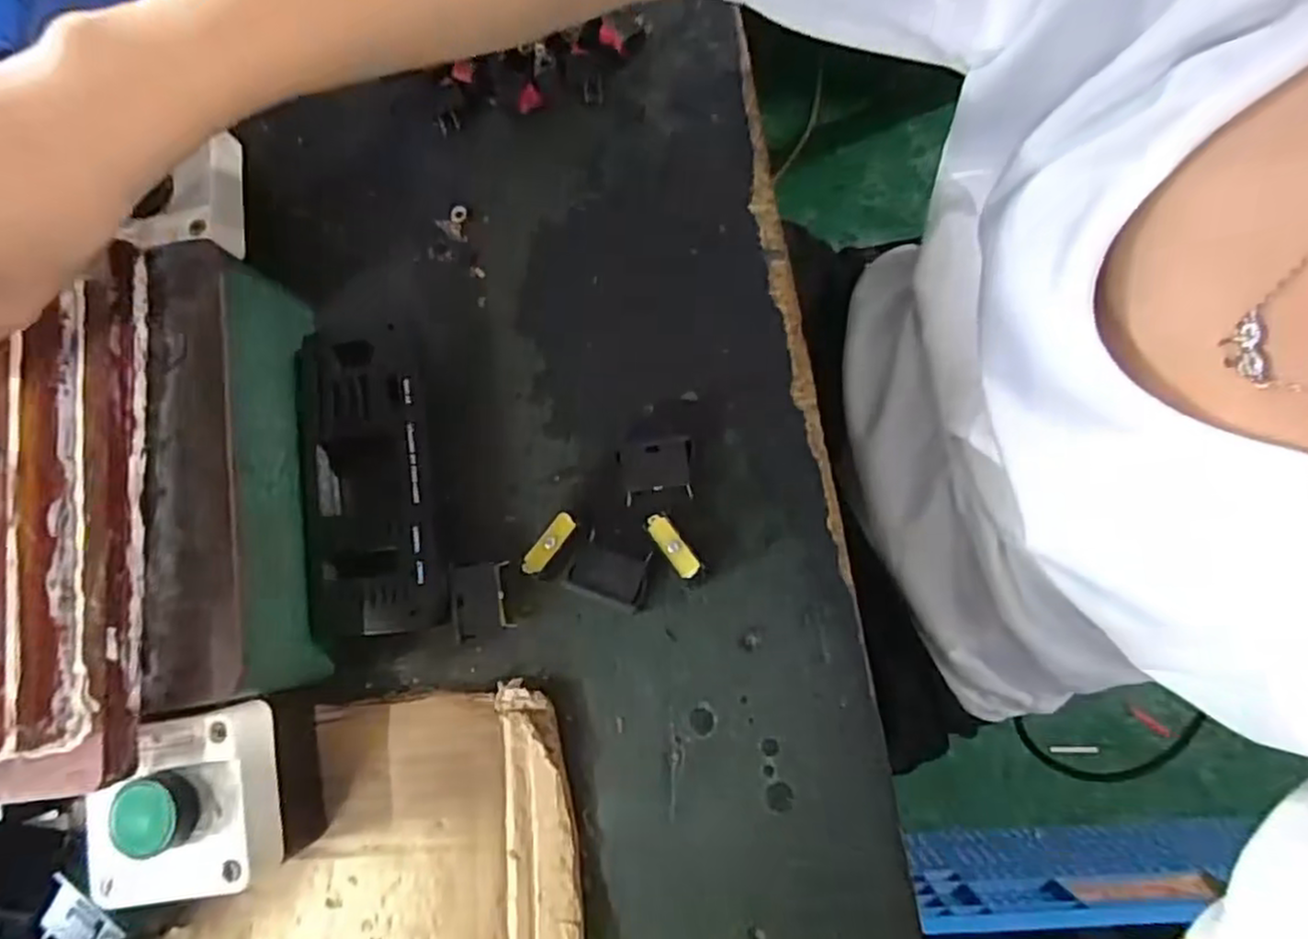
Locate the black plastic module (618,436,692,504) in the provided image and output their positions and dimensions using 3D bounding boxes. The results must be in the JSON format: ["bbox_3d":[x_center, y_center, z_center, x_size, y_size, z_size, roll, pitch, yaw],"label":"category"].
[{"bbox_3d":[0.001,0.000,0.327,0.032,0.010,0.027,-7,80,5],"label":"black plastic module"}]

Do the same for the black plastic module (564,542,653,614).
[{"bbox_3d":[-0.021,0.048,0.327,0.034,0.015,0.025,14,82,8],"label":"black plastic module"}]

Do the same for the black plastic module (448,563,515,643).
[{"bbox_3d":[-0.079,0.060,0.332,0.026,0.009,0.034,-7,80,5],"label":"black plastic module"}]

